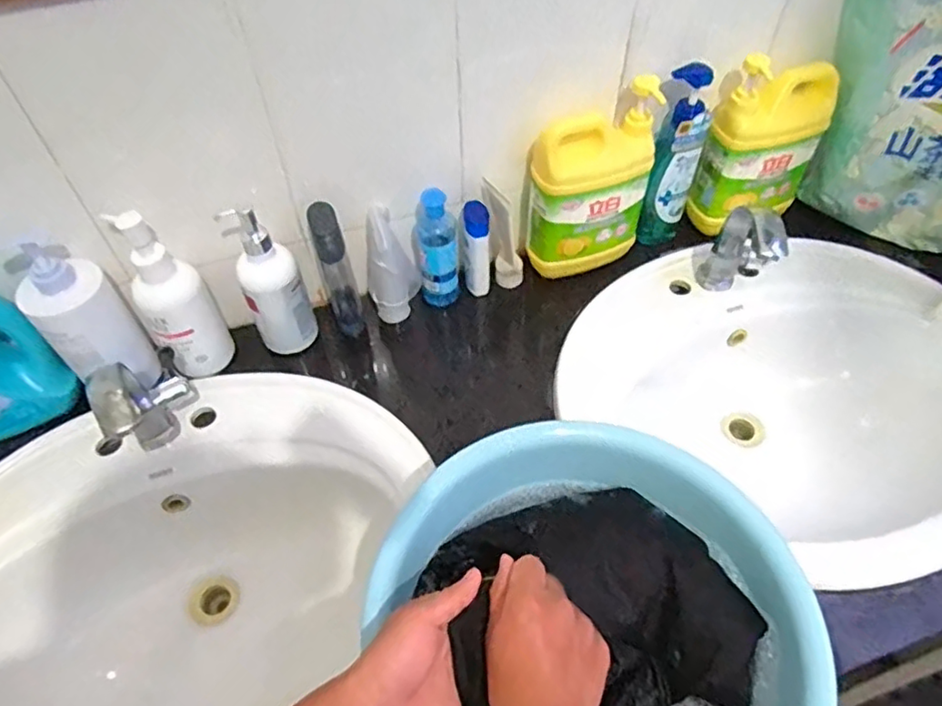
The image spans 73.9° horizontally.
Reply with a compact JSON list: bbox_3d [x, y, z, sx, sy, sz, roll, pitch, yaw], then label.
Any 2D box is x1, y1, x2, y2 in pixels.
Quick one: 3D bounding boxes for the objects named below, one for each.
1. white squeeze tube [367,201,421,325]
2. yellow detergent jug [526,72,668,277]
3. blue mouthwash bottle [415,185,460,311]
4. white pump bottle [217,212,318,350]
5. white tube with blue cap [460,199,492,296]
[{"bbox_3d":[-0.098,-0.106,0.771,0.062,0.135,0.078,-13,53,-9],"label":"white squeeze tube"},{"bbox_3d":[0.143,-0.203,0.768,0.141,0.220,0.064,-20,54,-14],"label":"yellow detergent jug"},{"bbox_3d":[-0.042,-0.126,0.777,0.050,0.160,0.044,-2,52,-1],"label":"blue mouthwash bottle"},{"bbox_3d":[-0.234,-0.087,0.725,0.067,0.187,0.073,-25,55,-17],"label":"white pump bottle"},{"bbox_3d":[0.007,-0.129,0.797,0.034,0.123,0.036,0,52,1],"label":"white tube with blue cap"}]

